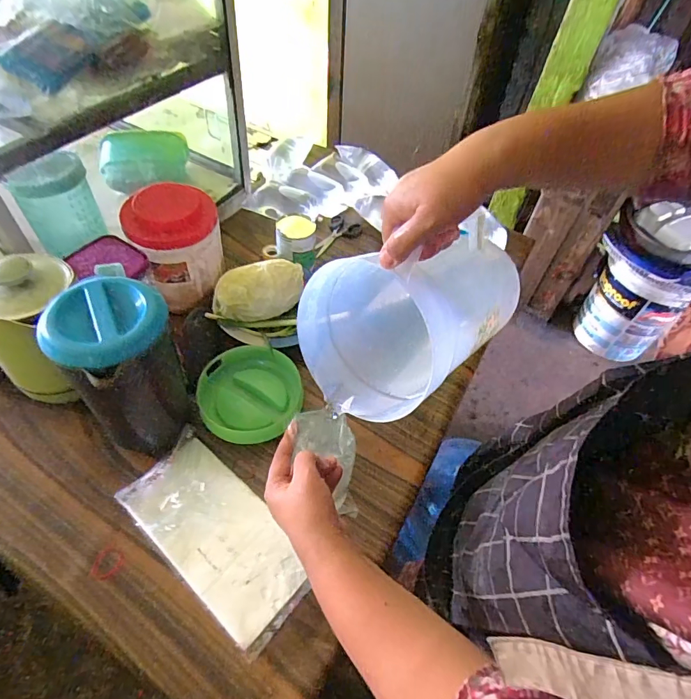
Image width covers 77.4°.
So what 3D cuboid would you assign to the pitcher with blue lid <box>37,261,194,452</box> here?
[{"bbox_3d":[-0.281,0.024,0.558,0.129,0.225,0.122,3,51,-3],"label":"pitcher with blue lid"}]

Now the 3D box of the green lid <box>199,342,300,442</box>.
[{"bbox_3d":[-0.146,0.067,0.661,0.146,0.032,0.156,3,51,-3],"label":"green lid"}]

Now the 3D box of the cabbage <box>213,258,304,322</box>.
[{"bbox_3d":[-0.144,-0.102,0.735,0.156,0.077,0.092,-10,55,-12],"label":"cabbage"}]

